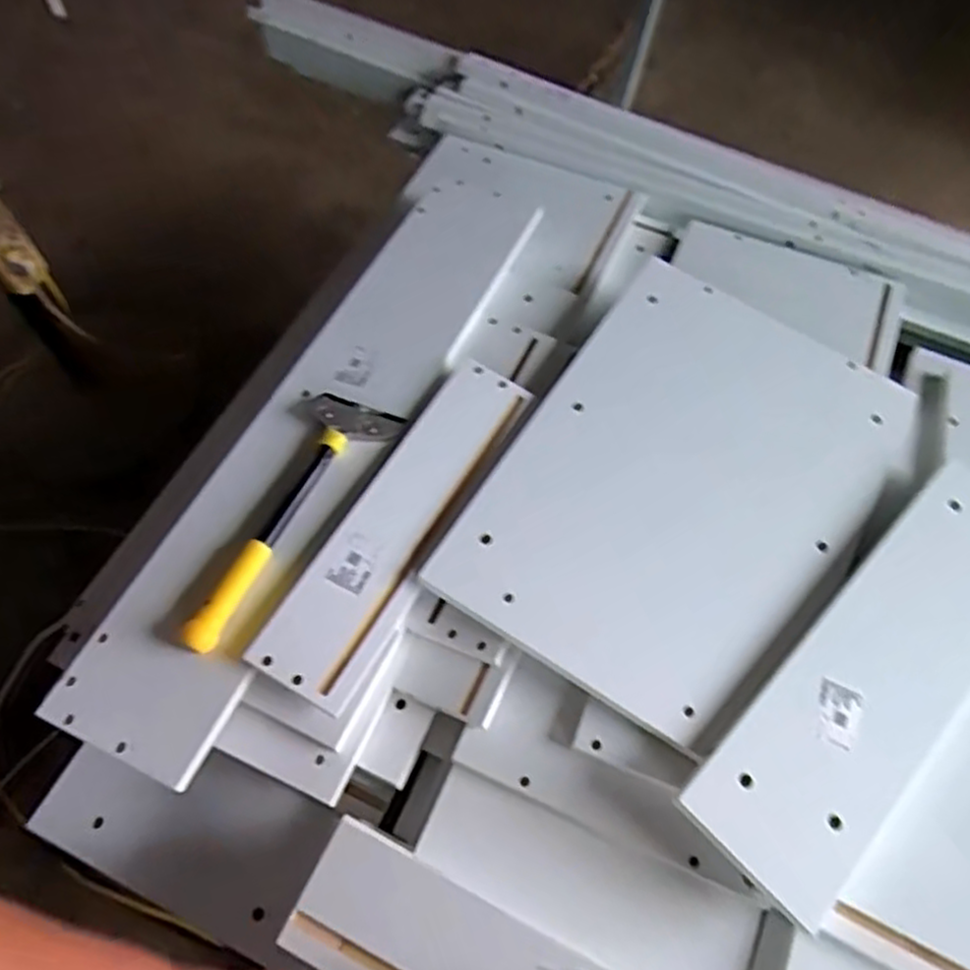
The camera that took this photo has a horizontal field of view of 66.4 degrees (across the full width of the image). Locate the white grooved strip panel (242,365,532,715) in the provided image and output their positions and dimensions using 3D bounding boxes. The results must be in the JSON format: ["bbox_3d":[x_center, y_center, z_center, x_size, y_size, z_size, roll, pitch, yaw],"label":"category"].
[{"bbox_3d":[-0.082,0.029,0.735,0.090,0.010,0.379,31,65,1],"label":"white grooved strip panel"}]

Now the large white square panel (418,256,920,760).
[{"bbox_3d":[0.222,-0.005,0.783,0.343,0.027,0.508,33,65,9],"label":"large white square panel"}]

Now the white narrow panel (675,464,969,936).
[{"bbox_3d":[0.378,0.166,0.689,0.478,0.011,0.142,-40,76,-22],"label":"white narrow panel"}]

